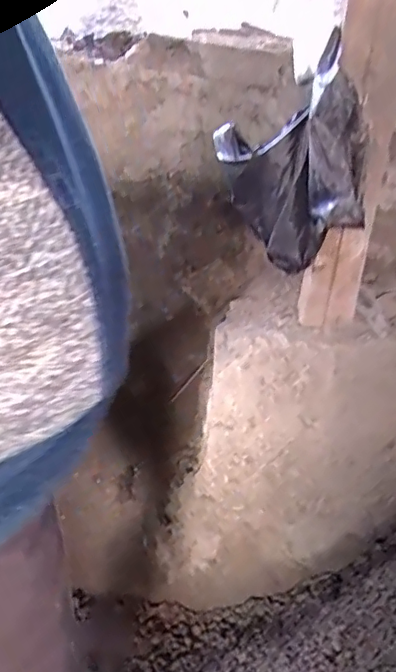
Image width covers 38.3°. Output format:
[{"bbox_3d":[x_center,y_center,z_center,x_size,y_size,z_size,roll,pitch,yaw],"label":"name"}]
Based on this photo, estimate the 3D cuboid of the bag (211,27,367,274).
[{"bbox_3d":[0.162,-0.284,0.970,0.090,0.319,0.281,-19,28,-40],"label":"bag"}]

